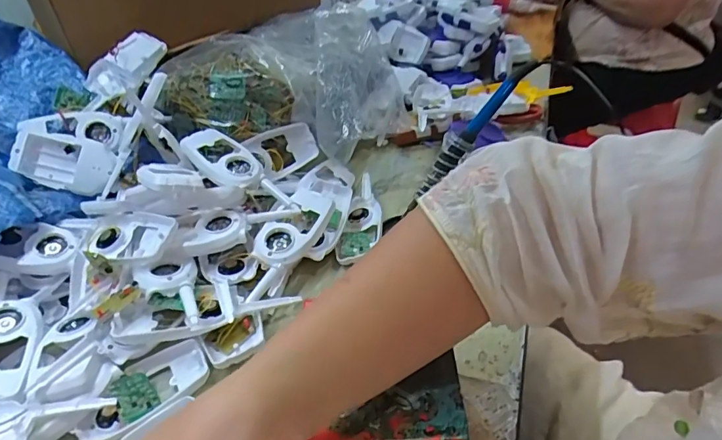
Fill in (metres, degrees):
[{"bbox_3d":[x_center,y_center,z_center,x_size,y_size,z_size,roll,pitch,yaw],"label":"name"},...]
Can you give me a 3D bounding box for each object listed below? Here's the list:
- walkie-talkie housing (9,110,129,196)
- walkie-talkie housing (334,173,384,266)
[{"bbox_3d":[-0.347,-0.087,0.552,0.105,0.018,0.106,10,67,-13],"label":"walkie-talkie housing"},{"bbox_3d":[0.003,-0.006,0.569,0.046,0.018,0.154,1,38,11],"label":"walkie-talkie housing"}]

